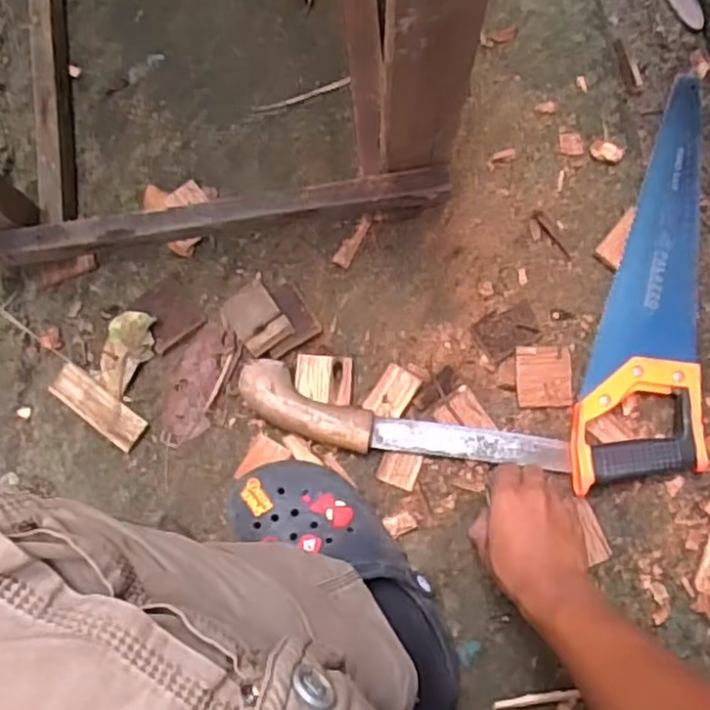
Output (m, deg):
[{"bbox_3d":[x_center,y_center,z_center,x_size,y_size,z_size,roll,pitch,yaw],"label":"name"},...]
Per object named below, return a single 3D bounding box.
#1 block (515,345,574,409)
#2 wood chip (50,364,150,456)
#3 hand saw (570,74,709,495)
[{"bbox_3d":[0.181,0.020,0.683,0.052,0.011,0.058,-2,78,0],"label":"block"},{"bbox_3d":[-0.244,0.050,0.685,0.099,0.011,0.034,37,81,8],"label":"wood chip"},{"bbox_3d":[0.280,-0.077,0.694,0.117,0.028,0.405,6,78,2],"label":"hand saw"}]

